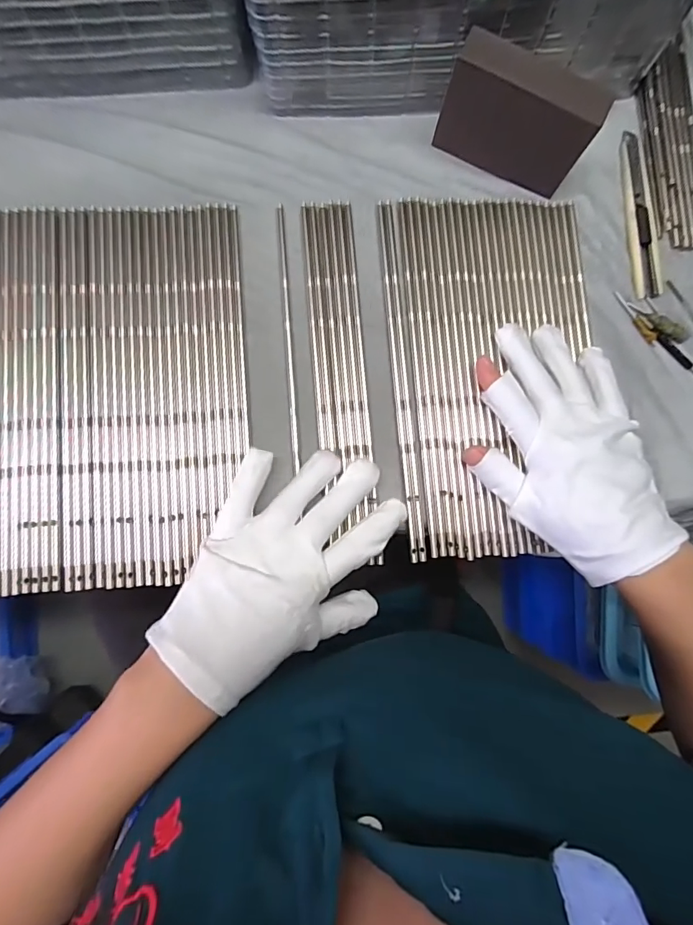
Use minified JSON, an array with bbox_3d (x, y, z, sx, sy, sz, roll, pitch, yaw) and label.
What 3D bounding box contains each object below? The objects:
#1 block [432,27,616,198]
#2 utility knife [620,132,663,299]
[{"bbox_3d":[0.113,-0.229,0.314,0.096,0.078,0.025,22,83,-2],"label":"block"},{"bbox_3d":[0.218,-0.185,0.353,0.019,0.007,0.126,-4,84,-5],"label":"utility knife"}]

